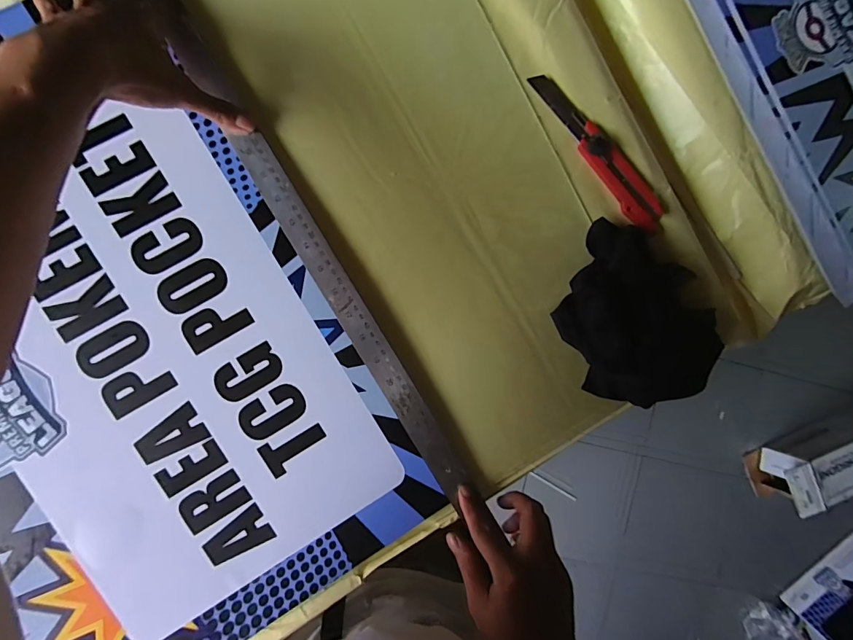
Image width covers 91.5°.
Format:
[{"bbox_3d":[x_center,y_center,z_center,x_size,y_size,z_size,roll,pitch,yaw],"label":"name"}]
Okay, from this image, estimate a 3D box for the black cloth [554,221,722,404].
[{"bbox_3d":[0.217,-0.006,0.423,0.154,0.052,0.201,-25,94,-8],"label":"black cloth"}]

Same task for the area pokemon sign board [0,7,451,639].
[{"bbox_3d":[-0.279,0.026,0.371,0.369,0.016,0.572,-30,95,-7],"label":"area pokemon sign board"}]

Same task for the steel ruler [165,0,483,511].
[{"bbox_3d":[-0.118,-0.102,0.392,0.037,0.010,0.623,-32,94,-17],"label":"steel ruler"}]

